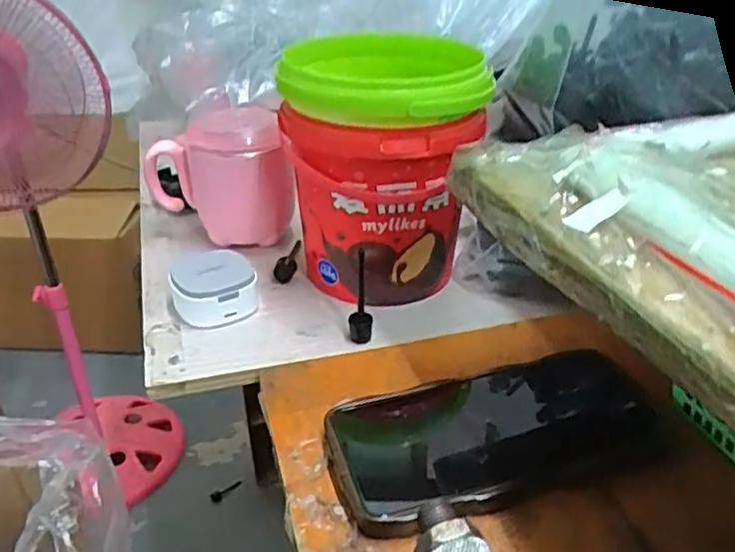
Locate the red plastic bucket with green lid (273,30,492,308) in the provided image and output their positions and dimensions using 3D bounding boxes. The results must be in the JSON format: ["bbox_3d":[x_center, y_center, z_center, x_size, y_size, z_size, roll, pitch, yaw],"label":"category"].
[{"bbox_3d":[0.010,-0.072,0.459,0.127,0.148,0.116,-3,31,-5],"label":"red plastic bucket with green lid"}]

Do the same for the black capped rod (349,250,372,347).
[{"bbox_3d":[-0.005,0.013,0.417,0.014,0.060,0.016,0,31,0],"label":"black capped rod"}]

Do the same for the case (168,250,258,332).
[{"bbox_3d":[-0.105,0.006,0.457,0.053,0.029,0.060,-13,34,-21],"label":"case"}]

